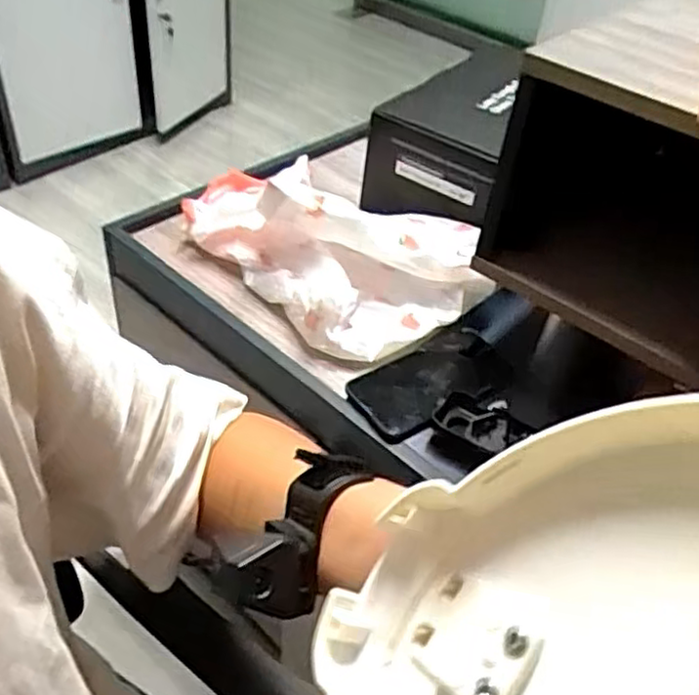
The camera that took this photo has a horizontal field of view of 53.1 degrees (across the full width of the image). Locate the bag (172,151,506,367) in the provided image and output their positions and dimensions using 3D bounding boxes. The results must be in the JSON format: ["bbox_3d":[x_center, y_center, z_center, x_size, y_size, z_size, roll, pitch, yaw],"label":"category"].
[{"bbox_3d":[-0.023,-0.132,0.783,0.205,0.093,0.338,-27,53,-32],"label":"bag"}]

